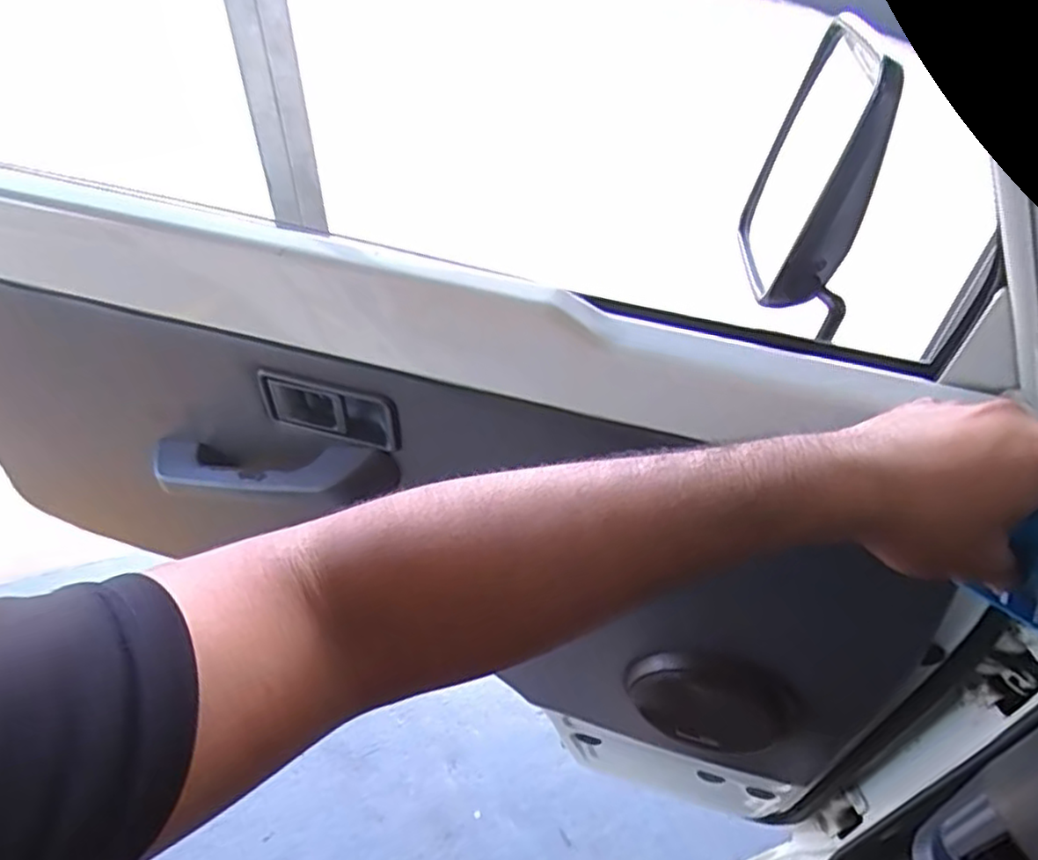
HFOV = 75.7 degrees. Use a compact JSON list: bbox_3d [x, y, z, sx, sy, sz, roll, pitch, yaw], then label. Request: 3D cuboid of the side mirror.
[{"bbox_3d":[0.213,-0.176,0.490,0.063,0.170,0.172,9,45,6],"label":"side mirror"}]

